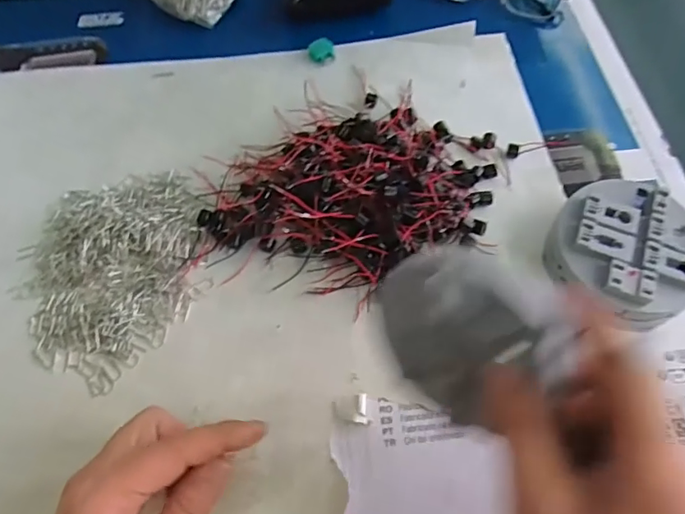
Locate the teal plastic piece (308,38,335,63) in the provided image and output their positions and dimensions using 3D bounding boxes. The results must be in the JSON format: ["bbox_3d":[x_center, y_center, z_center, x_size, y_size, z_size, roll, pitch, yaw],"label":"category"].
[{"bbox_3d":[-0.020,-0.199,0.498,0.024,0.009,0.023,-6,62,-2],"label":"teal plastic piece"}]

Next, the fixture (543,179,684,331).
[{"bbox_3d":[0.204,-0.004,0.373,0.102,0.039,0.102,0,62,1],"label":"fixture"}]

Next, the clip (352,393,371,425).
[{"bbox_3d":[0.013,0.100,0.341,0.011,0.005,0.019,6,62,4],"label":"clip"}]

